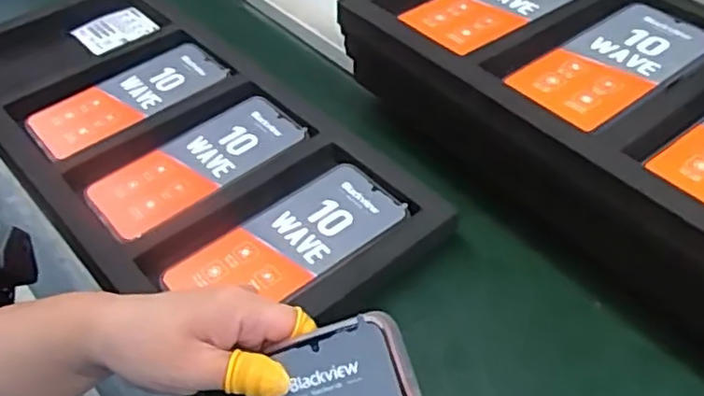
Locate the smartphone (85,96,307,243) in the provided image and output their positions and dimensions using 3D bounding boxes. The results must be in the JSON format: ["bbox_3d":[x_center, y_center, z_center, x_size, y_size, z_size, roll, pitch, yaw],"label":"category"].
[{"bbox_3d":[-0.124,-0.029,0.540,0.170,0.010,0.071,-30,53,-27],"label":"smartphone"}]

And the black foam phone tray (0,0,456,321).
[{"bbox_3d":[-0.176,-0.052,0.569,0.214,0.028,0.493,-35,55,-28],"label":"black foam phone tray"}]

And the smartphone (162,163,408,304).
[{"bbox_3d":[-0.044,0.031,0.477,0.161,0.008,0.074,-31,53,-27],"label":"smartphone"}]

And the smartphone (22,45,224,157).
[{"bbox_3d":[-0.202,-0.092,0.605,0.171,0.011,0.071,-30,52,-26],"label":"smartphone"}]

